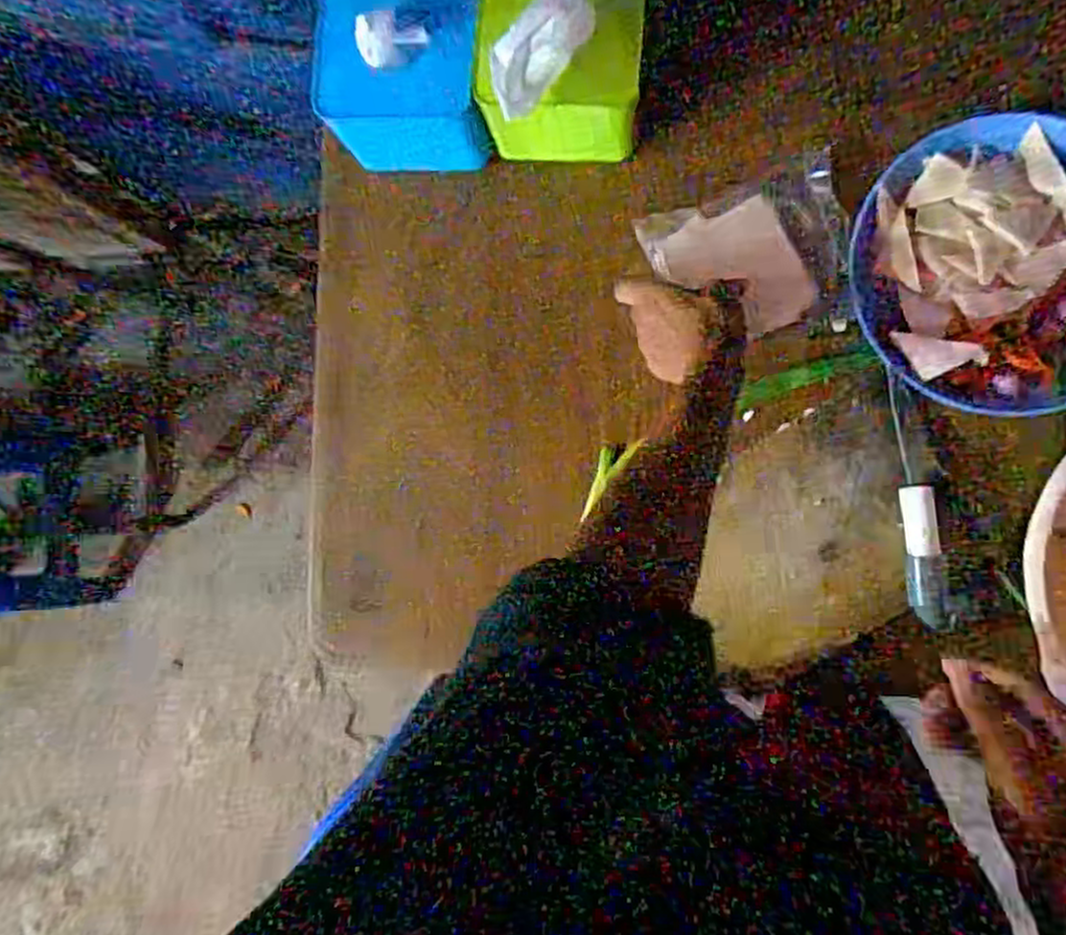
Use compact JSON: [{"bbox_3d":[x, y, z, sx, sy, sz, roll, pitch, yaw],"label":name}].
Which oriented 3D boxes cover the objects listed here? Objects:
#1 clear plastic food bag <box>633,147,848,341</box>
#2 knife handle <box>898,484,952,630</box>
[{"bbox_3d":[0.174,-0.169,0.625,0.155,0.021,0.133,-11,87,7],"label":"clear plastic food bag"},{"bbox_3d":[0.290,0.066,0.571,0.024,0.018,0.103,-5,88,7],"label":"knife handle"}]

